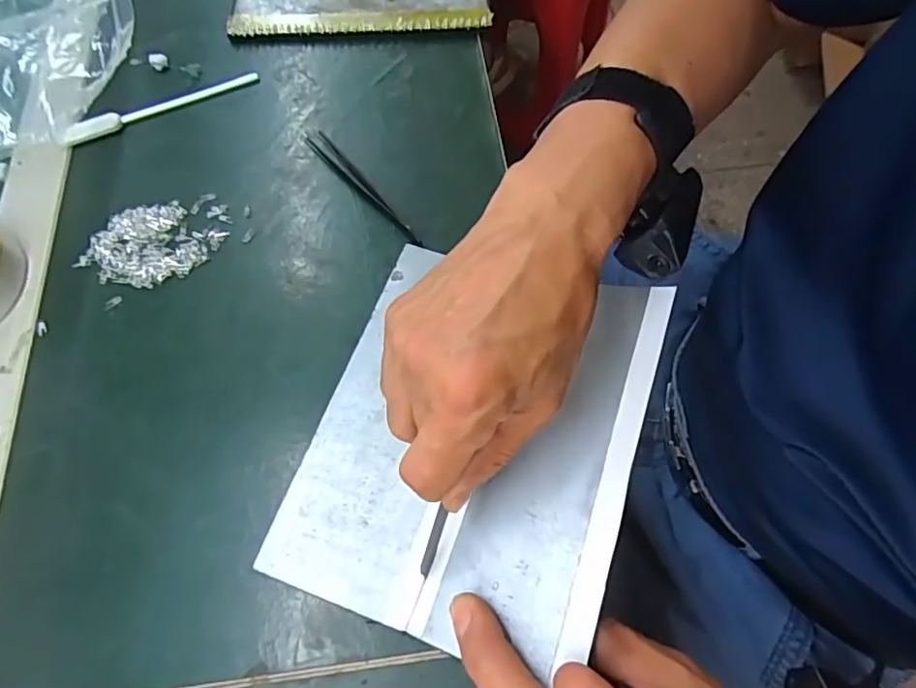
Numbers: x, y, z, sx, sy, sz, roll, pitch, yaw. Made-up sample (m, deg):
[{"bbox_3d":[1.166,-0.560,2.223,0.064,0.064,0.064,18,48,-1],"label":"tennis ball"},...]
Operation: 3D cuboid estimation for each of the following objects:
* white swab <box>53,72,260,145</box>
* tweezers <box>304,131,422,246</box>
[{"bbox_3d":[-0.214,-0.172,0.397,0.142,0.007,0.014,-24,69,-9],"label":"white swab"},{"bbox_3d":[-0.064,-0.103,0.365,0.014,0.006,0.117,-37,72,-14],"label":"tweezers"}]

